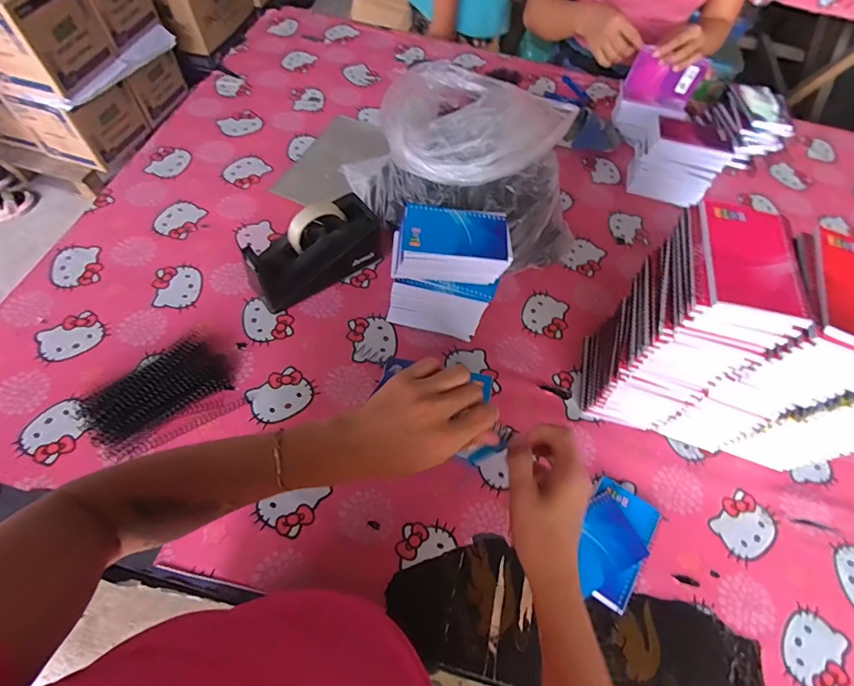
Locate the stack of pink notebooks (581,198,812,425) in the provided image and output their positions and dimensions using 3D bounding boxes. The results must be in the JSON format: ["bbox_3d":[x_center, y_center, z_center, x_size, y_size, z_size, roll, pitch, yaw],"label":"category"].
[{"bbox_3d":[0.288,-0.008,0.519,0.097,0.284,0.129,14,60,4],"label":"stack of pink notebooks"}]

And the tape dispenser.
[{"bbox_3d":[-0.169,-0.142,0.650,0.200,0.117,0.080,-31,67,-20],"label":"tape dispenser"}]

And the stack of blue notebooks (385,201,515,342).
[{"bbox_3d":[0.025,-0.093,0.611,0.150,0.177,0.102,11,60,2],"label":"stack of blue notebooks"}]

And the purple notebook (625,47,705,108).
[{"bbox_3d":[0.482,-0.534,0.882,0.133,0.092,0.013,23,62,2],"label":"purple notebook"}]

